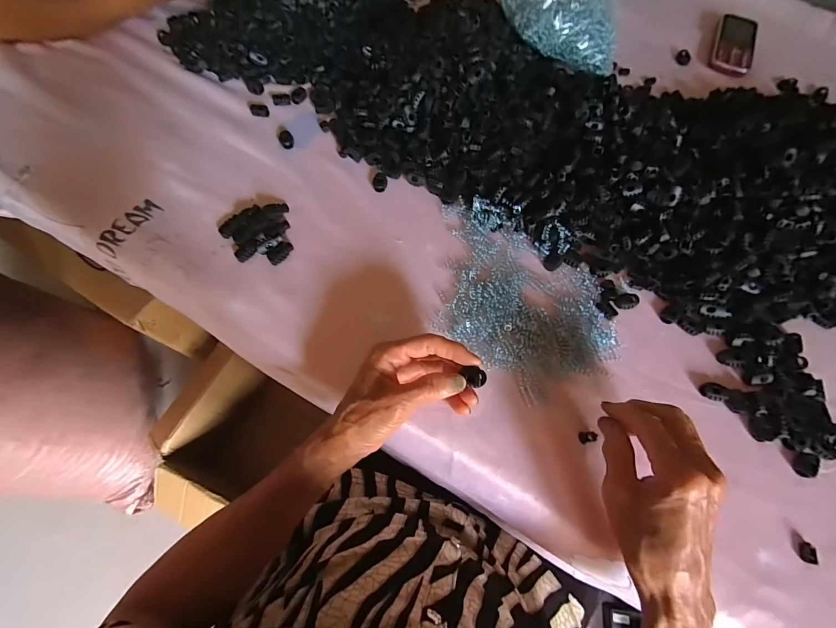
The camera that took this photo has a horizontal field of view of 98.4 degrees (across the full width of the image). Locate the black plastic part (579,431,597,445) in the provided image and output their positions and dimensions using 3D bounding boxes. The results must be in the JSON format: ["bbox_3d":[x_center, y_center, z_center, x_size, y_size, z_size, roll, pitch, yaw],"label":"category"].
[{"bbox_3d":[0.153,0.111,0.325,0.015,0.004,0.010,0,68,-1],"label":"black plastic part"}]

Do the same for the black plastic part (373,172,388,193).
[{"bbox_3d":[-0.045,-0.156,0.425,0.017,0.010,0.024,-5,68,-3],"label":"black plastic part"}]

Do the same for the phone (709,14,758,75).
[{"bbox_3d":[0.472,-0.402,0.535,0.054,0.011,0.137,26,69,9],"label":"phone"}]

